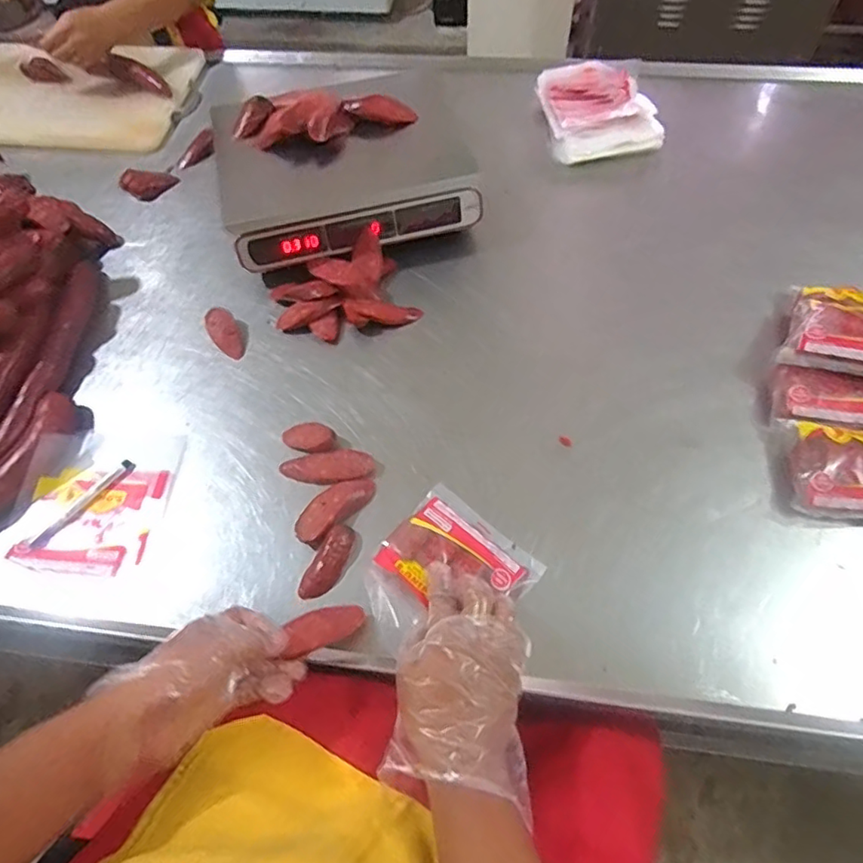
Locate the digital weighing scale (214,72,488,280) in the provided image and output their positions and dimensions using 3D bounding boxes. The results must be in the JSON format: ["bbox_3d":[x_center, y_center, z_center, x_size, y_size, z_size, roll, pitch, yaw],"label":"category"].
[{"bbox_3d":[-0.126,-0.406,0.886,0.366,0.115,0.366,-18,61,-9],"label":"digital weighing scale"}]

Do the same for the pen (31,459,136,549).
[{"bbox_3d":[-0.396,0.081,0.662,0.014,0.009,0.129,32,66,18],"label":"pen"}]

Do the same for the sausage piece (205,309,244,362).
[{"bbox_3d":[-0.275,-0.130,0.777,0.037,0.028,0.071,-27,63,-13],"label":"sausage piece"}]

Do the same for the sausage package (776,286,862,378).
[{"bbox_3d":[0.513,-0.125,0.700,0.143,0.033,0.163,13,50,27],"label":"sausage package"}]

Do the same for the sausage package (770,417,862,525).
[{"bbox_3d":[0.461,0.046,0.635,0.137,0.052,0.112,10,61,7],"label":"sausage package"}]

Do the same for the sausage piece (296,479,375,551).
[{"bbox_3d":[-0.108,0.084,0.645,0.042,0.016,0.098,35,67,19],"label":"sausage piece"}]

